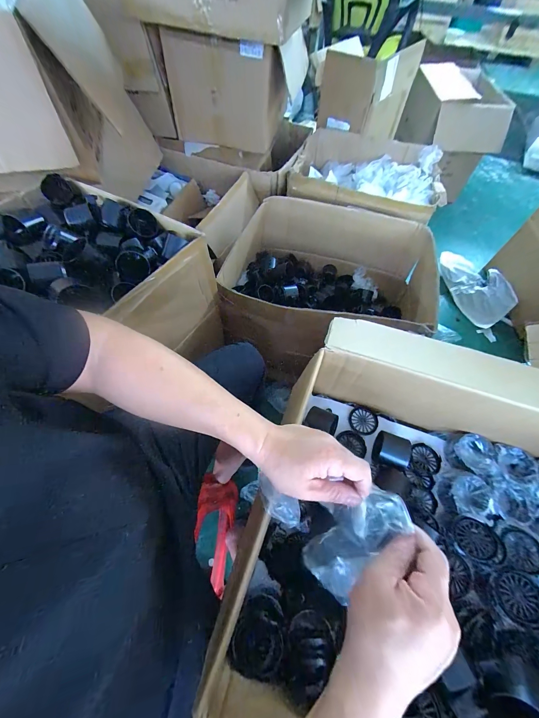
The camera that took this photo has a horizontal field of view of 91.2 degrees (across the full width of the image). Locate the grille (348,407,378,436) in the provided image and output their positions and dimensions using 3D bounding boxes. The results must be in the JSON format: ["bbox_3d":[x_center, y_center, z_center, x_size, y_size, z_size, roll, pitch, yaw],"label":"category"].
[{"bbox_3d":[0.188,0.123,0.528,0.056,0.004,0.055,0,61,-1],"label":"grille"}]

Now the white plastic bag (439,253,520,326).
[{"bbox_3d":[1.047,-0.397,1.361,0.214,0.151,0.473,-2,61,-2],"label":"white plastic bag"}]

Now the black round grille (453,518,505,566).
[{"bbox_3d":[0.313,0.272,0.396,0.055,0.013,0.055,-12,51,16],"label":"black round grille"}]

